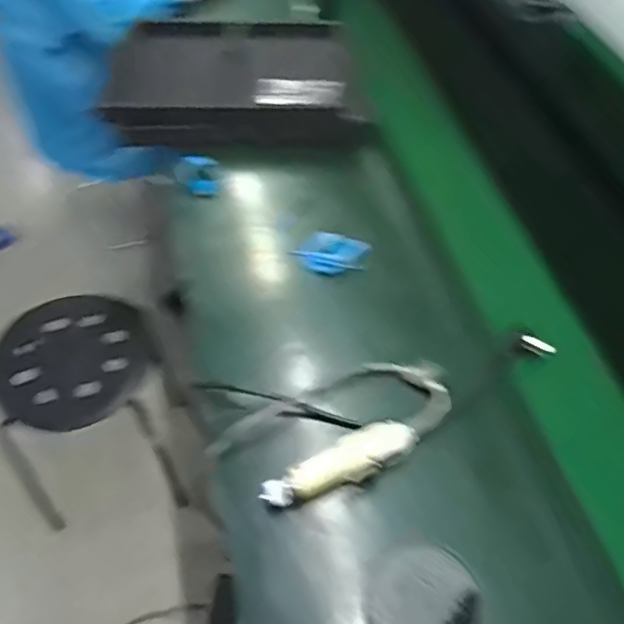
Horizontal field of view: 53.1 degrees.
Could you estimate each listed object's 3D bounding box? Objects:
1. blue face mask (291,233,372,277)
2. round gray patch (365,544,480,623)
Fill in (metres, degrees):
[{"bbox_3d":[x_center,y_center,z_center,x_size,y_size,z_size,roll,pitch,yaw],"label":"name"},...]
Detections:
[{"bbox_3d":[0.028,-0.087,0.919,0.116,0.015,0.069,16,69,25],"label":"blue face mask"},{"bbox_3d":[0.108,0.288,0.626,0.109,0.020,0.098,-34,59,-25],"label":"round gray patch"}]

